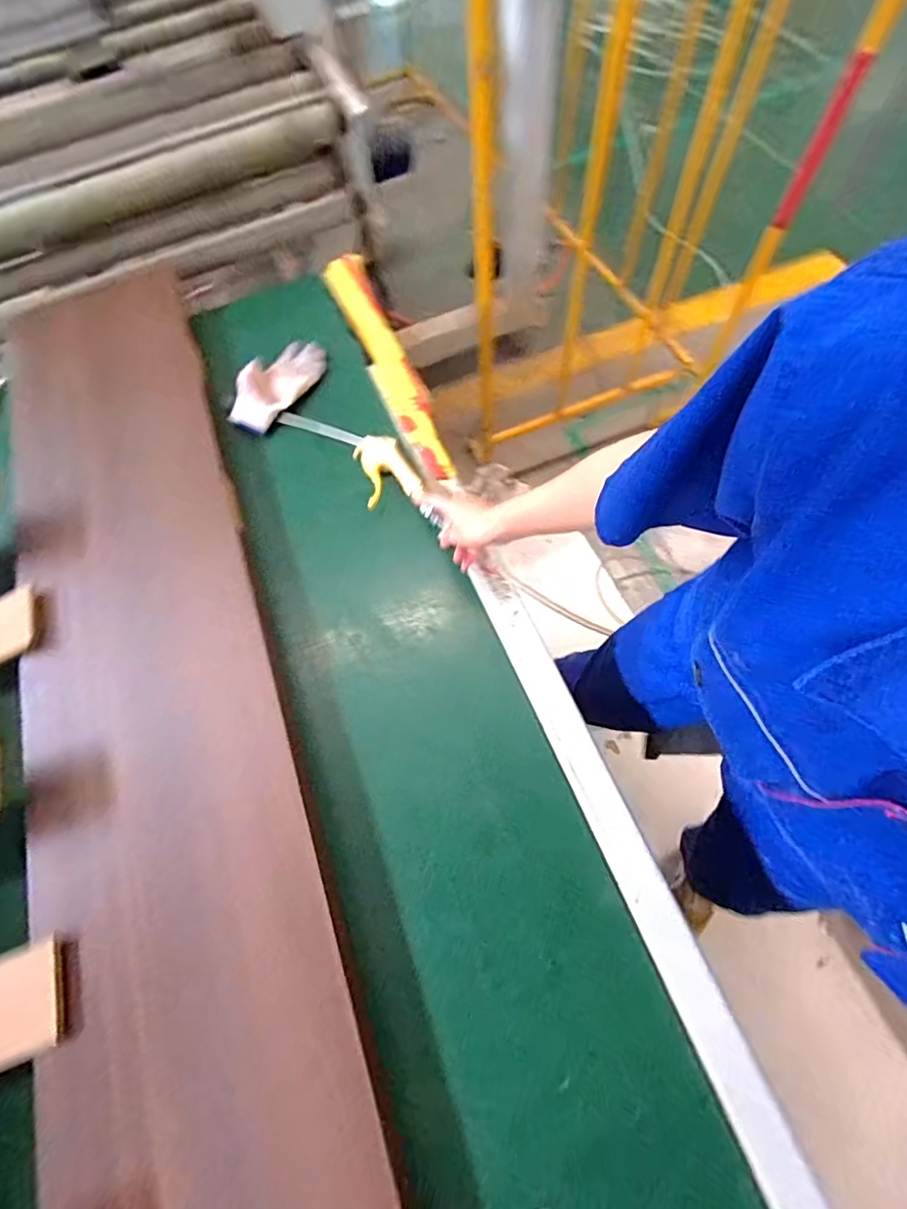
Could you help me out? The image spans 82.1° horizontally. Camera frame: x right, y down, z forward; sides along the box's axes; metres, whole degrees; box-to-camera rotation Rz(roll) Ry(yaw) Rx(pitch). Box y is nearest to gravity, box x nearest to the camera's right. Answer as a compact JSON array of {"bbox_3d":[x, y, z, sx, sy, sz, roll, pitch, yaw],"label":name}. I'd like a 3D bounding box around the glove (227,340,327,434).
[{"bbox_3d":[-0.282,-0.358,0.825,0.101,0.022,0.191,26,72,17],"label":"glove"}]

